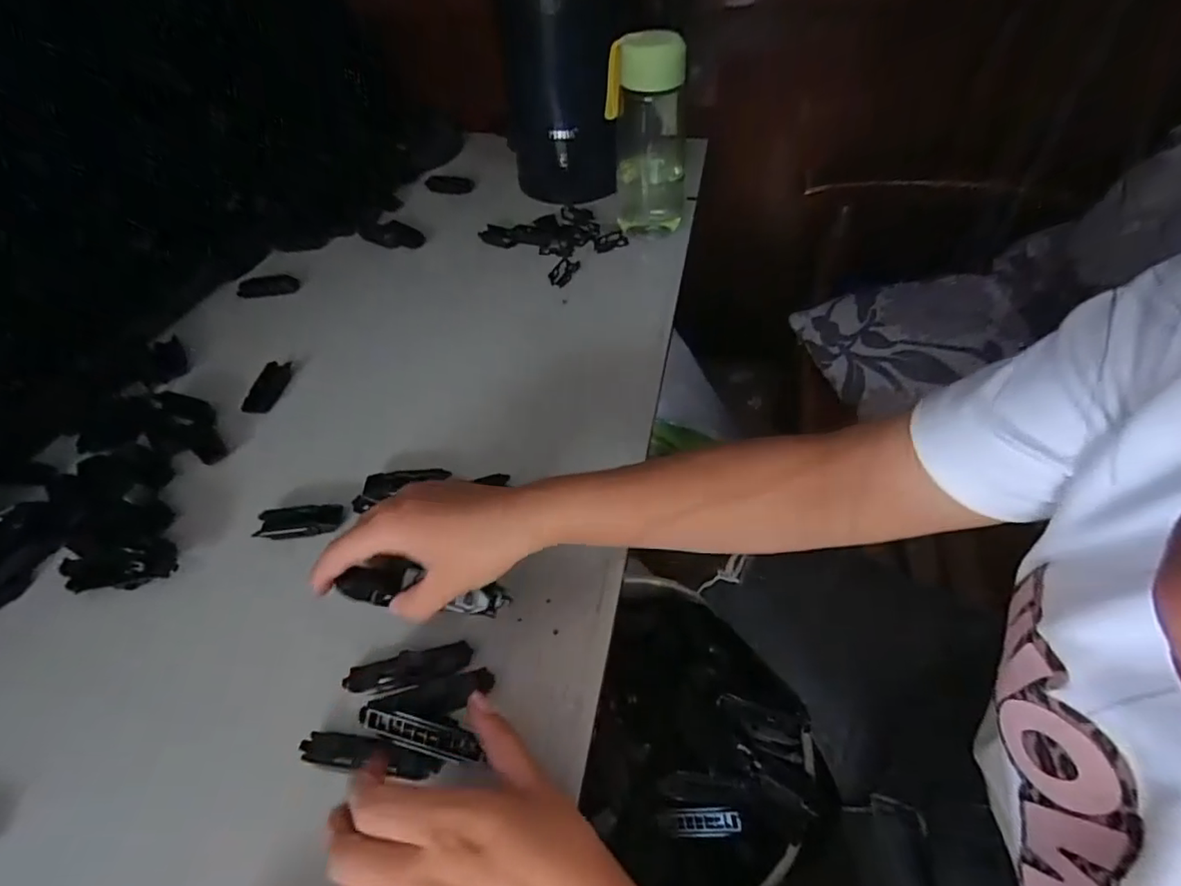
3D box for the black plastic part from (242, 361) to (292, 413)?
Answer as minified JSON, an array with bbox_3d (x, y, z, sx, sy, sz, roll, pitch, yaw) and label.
[{"bbox_3d":[-0.308,-0.053,0.527,0.023,0.016,0.066,-4,51,2],"label":"black plastic part"}]

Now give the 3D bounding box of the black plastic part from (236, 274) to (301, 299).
[{"bbox_3d":[-0.372,-0.180,0.639,0.073,0.013,0.025,-3,51,2],"label":"black plastic part"}]

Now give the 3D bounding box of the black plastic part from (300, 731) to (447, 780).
[{"bbox_3d":[-0.129,0.185,0.327,0.085,0.007,0.019,6,52,6],"label":"black plastic part"}]

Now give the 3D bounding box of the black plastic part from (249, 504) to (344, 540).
[{"bbox_3d":[-0.226,0.062,0.429,0.063,0.008,0.026,-6,51,0],"label":"black plastic part"}]

